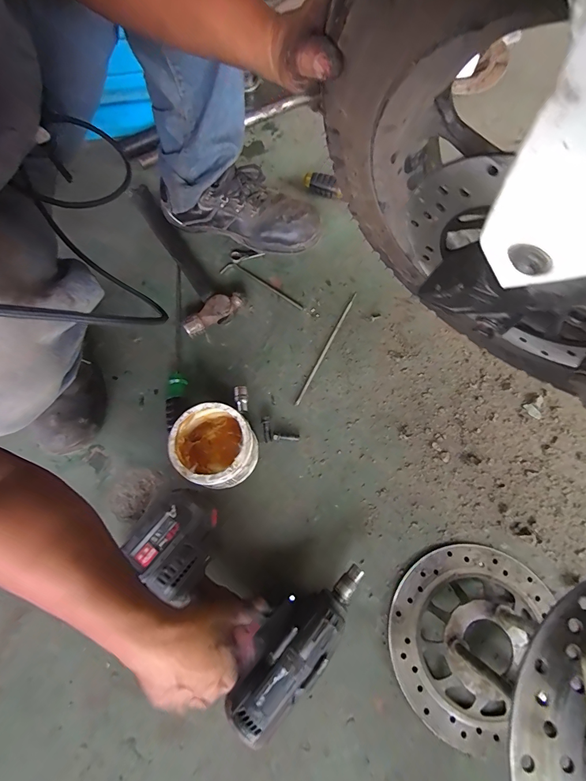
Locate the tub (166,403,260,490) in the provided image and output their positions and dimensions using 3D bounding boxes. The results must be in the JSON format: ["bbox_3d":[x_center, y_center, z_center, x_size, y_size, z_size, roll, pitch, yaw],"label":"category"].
[{"bbox_3d":[-0.103,0.078,0.482,0.100,0.086,0.095,-1,70,2],"label":"tub"}]

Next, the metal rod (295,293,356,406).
[{"bbox_3d":[0.055,-0.071,0.574,0.008,0.004,0.218,25,73,11],"label":"metal rod"}]

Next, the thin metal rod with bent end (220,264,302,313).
[{"bbox_3d":[-0.051,-0.183,0.616,0.164,0.005,0.028,27,73,11],"label":"thin metal rod with bent end"}]

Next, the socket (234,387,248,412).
[{"bbox_3d":[-0.077,0.014,0.539,0.019,0.018,0.040,-8,70,-1],"label":"socket"}]

